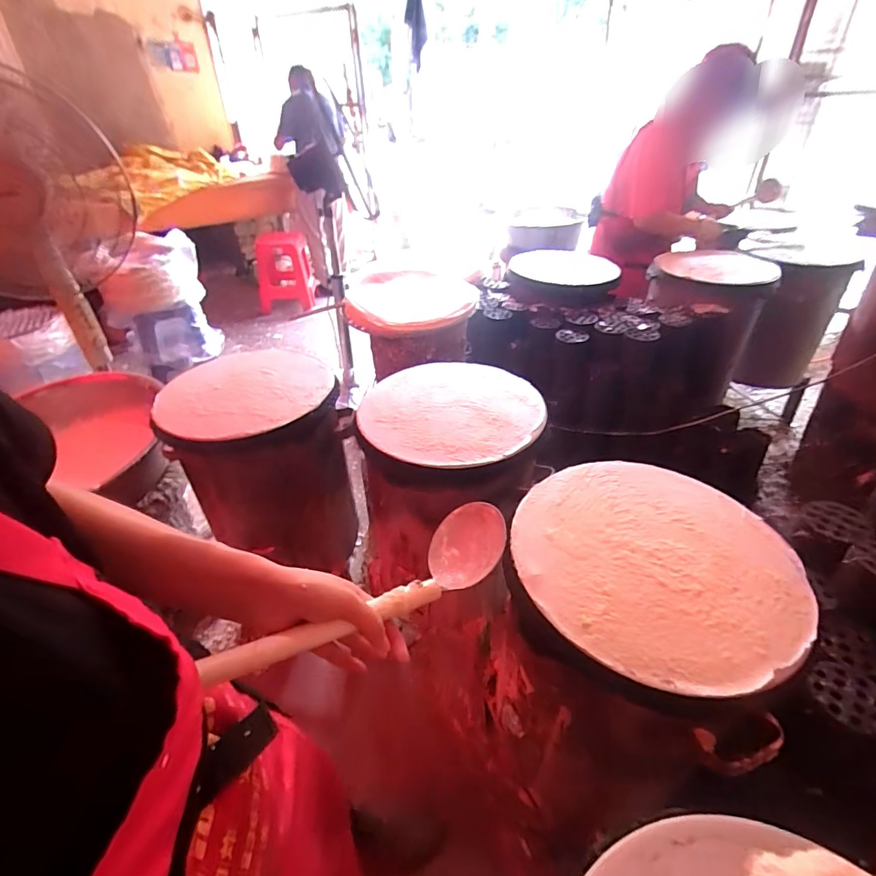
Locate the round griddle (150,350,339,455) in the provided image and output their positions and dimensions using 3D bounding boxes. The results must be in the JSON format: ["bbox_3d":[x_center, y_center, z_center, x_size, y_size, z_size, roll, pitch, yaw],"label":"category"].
[{"bbox_3d":[-0.415,-0.095,1.041,0.371,0.063,0.358,-4,37,-6],"label":"round griddle"}]

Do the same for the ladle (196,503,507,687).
[{"bbox_3d":[-0.053,0.134,0.421,0.294,0.067,0.076,-16,39,-40],"label":"ladle"}]

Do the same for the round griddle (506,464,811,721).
[{"bbox_3d":[0.294,0.173,0.652,0.356,0.058,0.363,1,37,0],"label":"round griddle"}]

